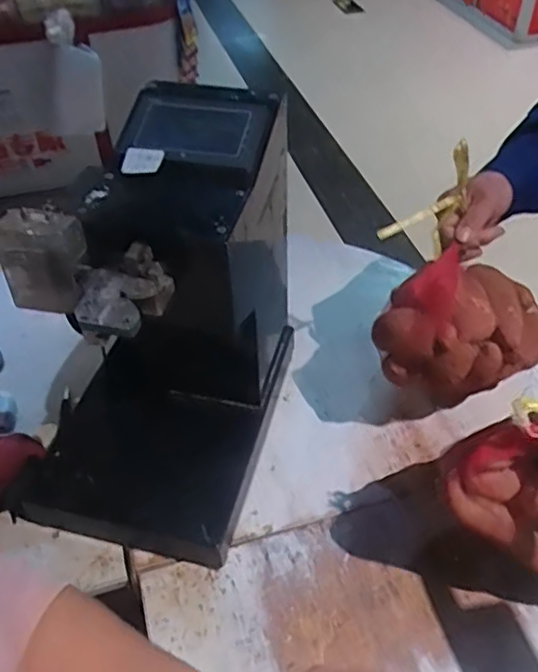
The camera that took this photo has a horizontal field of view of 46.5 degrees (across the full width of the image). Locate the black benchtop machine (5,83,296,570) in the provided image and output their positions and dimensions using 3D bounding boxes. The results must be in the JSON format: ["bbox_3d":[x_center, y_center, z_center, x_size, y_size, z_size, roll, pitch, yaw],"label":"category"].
[{"bbox_3d":[-0.144,-0.010,0.717,0.270,0.426,0.334,9,46,10],"label":"black benchtop machine"}]

